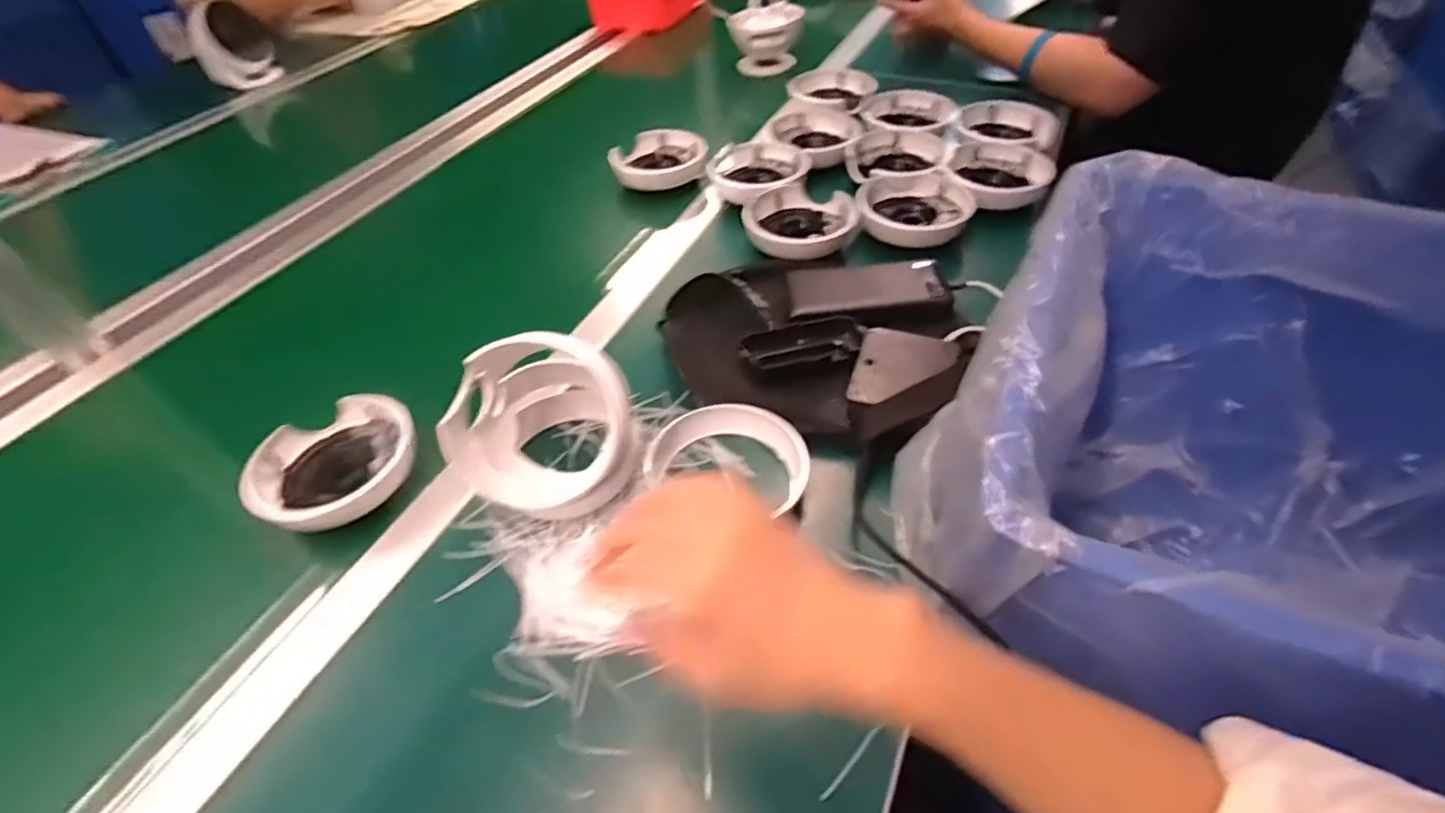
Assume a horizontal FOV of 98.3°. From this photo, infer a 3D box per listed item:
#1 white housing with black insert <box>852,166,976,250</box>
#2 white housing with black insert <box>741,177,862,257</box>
[{"bbox_3d":[0.213,-0.221,0.697,0.122,0.037,0.126,9,49,14],"label":"white housing with black insert"},{"bbox_3d":[0.083,-0.208,0.698,0.119,0.037,0.103,-13,47,-7],"label":"white housing with black insert"}]

